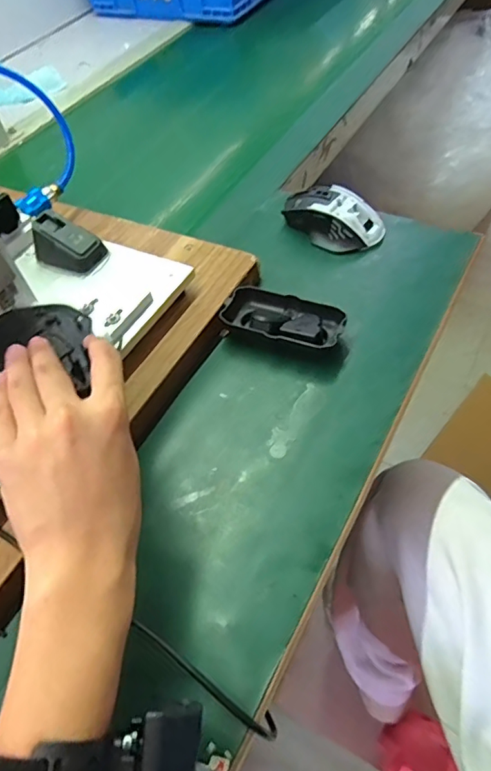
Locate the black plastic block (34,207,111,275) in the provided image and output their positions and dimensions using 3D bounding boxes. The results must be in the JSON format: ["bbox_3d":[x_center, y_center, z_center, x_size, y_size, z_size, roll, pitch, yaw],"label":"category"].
[{"bbox_3d":[-0.172,-0.134,0.491,0.062,0.043,0.043,17,57,19],"label":"black plastic block"}]

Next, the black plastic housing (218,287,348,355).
[{"bbox_3d":[0.033,-0.061,0.462,0.108,0.025,0.055,18,57,19],"label":"black plastic housing"}]

